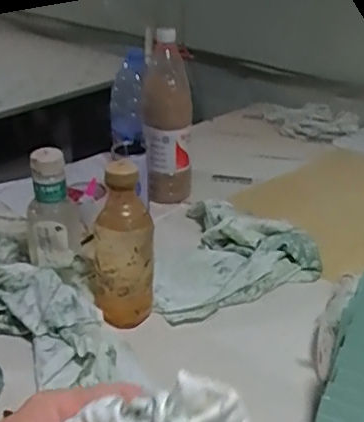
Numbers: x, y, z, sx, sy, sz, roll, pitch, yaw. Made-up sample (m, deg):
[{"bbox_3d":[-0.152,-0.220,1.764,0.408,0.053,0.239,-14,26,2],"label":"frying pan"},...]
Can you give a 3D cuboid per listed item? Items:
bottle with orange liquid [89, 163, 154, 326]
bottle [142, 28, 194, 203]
[{"bbox_3d":[-0.073,0.041,0.698,0.077,0.202,0.062,-4,29,-9],"label":"bottle with orange liquid"},{"bbox_3d":[-0.023,-0.146,1.000,0.086,0.311,0.071,-2,29,-5],"label":"bottle"}]

